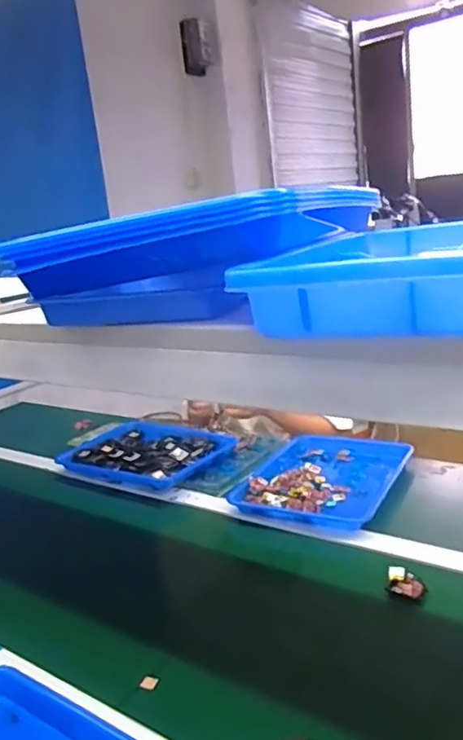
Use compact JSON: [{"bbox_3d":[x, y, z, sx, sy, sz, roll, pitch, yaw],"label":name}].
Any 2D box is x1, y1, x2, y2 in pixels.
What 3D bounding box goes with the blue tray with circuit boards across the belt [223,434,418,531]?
[{"bbox_3d":[0.175,0.199,1.129,0.259,0.042,0.351,2,17,29],"label":"blue tray with circuit boards across the belt"}]

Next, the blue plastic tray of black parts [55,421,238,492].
[{"bbox_3d":[-0.177,0.172,1.304,0.333,0.029,0.253,4,18,35],"label":"blue plastic tray of black parts"}]

